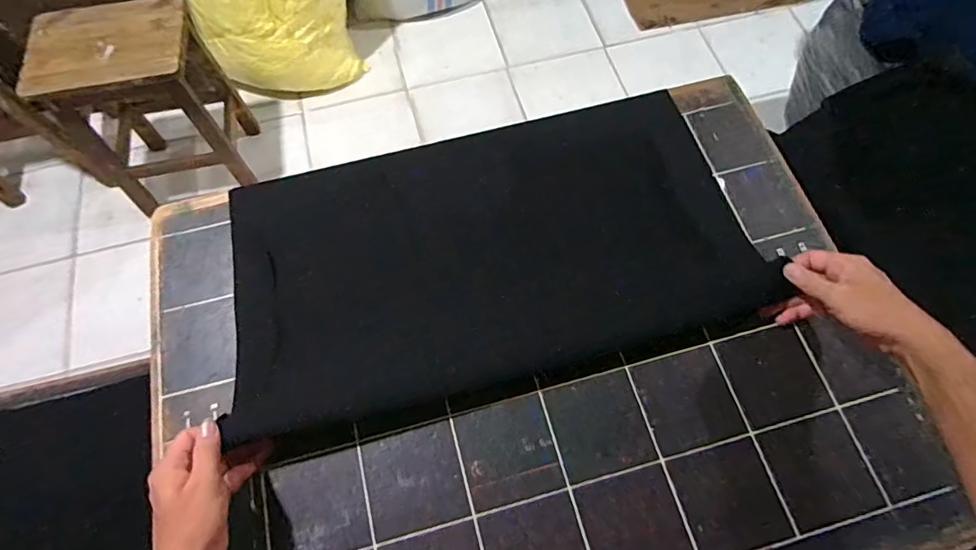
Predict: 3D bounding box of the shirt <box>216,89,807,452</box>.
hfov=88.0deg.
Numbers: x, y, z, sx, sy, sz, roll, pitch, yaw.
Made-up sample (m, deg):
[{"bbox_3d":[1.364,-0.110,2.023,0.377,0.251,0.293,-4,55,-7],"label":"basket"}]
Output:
[{"bbox_3d":[0.003,-0.029,0.589,0.595,0.059,0.314,-14,66,-5],"label":"shirt"}]

